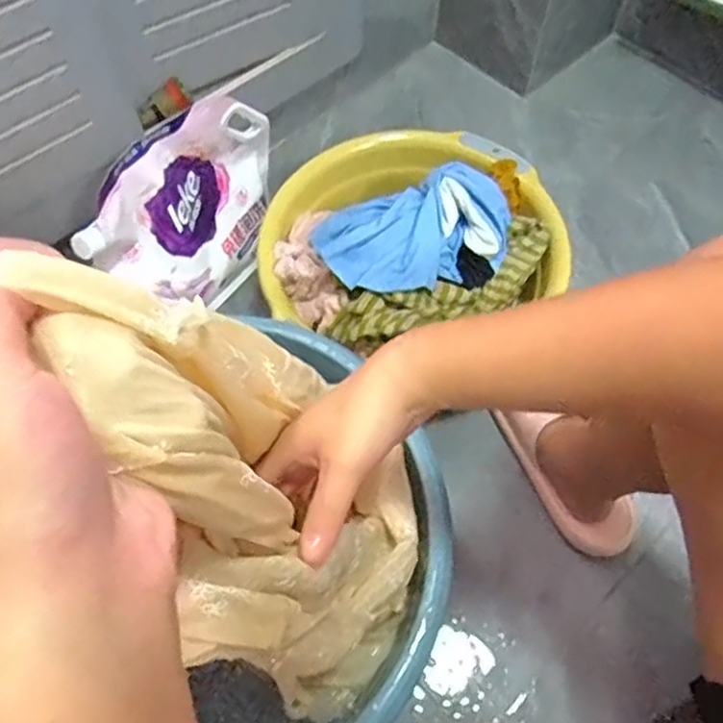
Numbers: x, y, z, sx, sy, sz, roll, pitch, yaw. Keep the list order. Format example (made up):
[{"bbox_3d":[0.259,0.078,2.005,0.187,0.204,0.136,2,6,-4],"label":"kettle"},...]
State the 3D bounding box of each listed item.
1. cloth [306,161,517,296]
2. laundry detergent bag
[{"bbox_3d":[0.067,-0.147,0.754,0.230,0.065,0.141,-15,63,-8],"label":"cloth"},{"bbox_3d":[-0.205,-0.186,0.833,0.068,0.233,0.285,34,67,16],"label":"laundry detergent bag"}]

